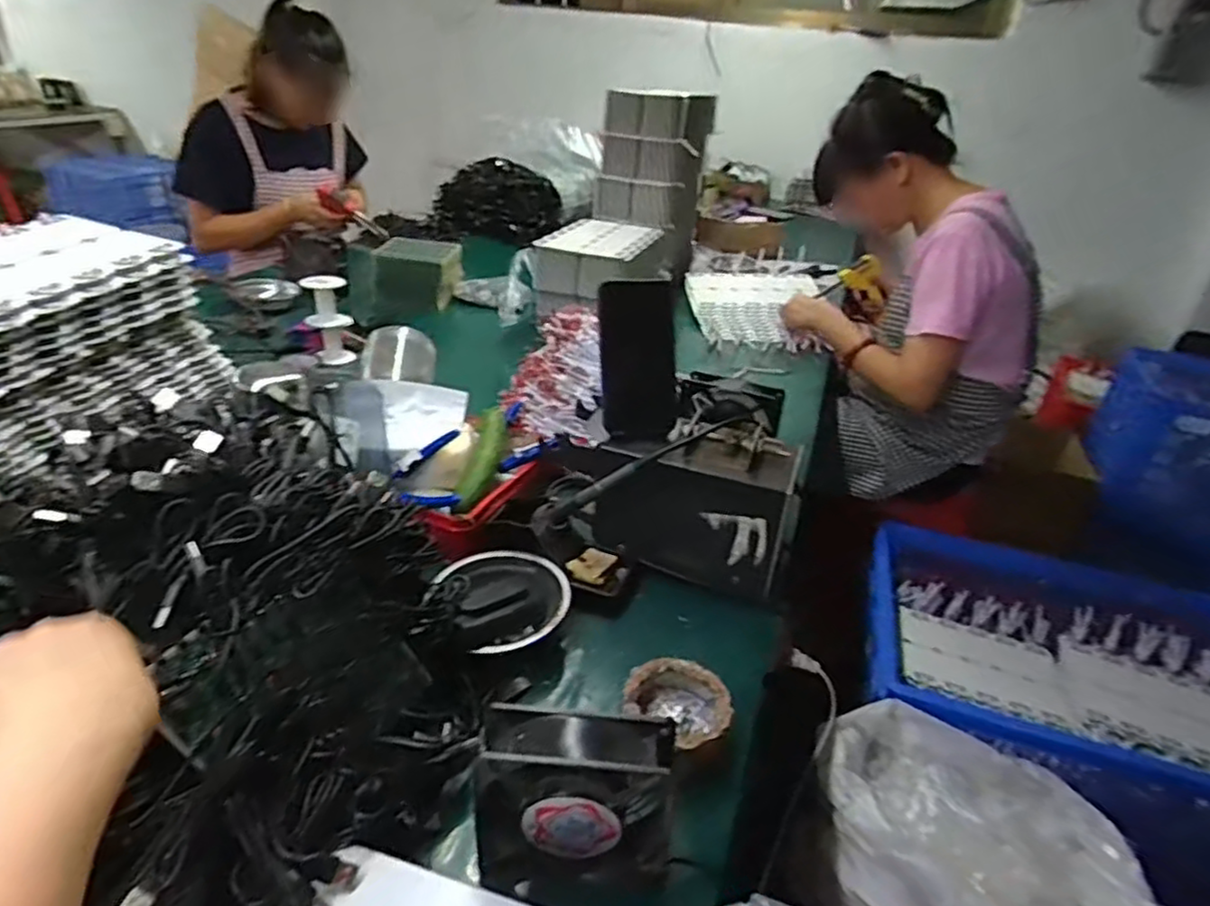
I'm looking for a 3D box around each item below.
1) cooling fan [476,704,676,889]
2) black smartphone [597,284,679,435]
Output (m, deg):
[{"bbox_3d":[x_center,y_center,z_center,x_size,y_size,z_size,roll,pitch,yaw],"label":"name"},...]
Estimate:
[{"bbox_3d":[-0.017,0.218,0.440,0.120,0.117,0.044,5,30,-2],"label":"cooling fan"},{"bbox_3d":[0.033,-0.091,0.681,0.072,0.149,0.010,-5,13,0],"label":"black smartphone"}]

